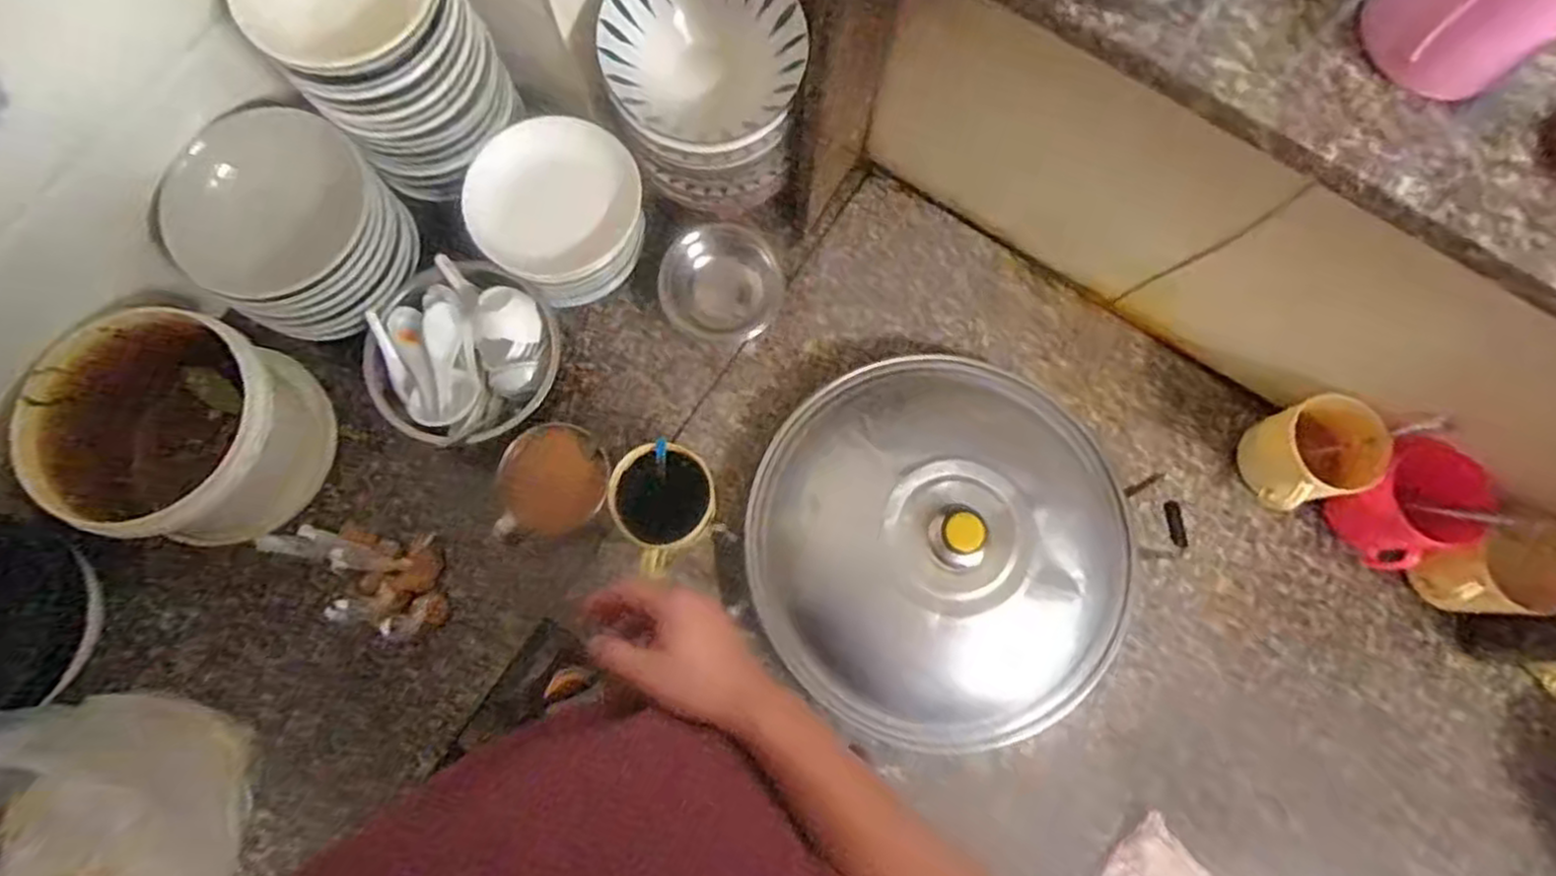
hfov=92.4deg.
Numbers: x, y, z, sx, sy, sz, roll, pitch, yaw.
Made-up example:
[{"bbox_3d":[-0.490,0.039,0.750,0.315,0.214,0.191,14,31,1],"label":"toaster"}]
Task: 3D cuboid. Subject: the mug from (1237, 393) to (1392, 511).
[{"bbox_3d":[0.534,0.018,0.760,0.095,0.108,0.094,-14,77,-4],"label":"mug"}]

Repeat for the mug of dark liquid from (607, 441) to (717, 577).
[{"bbox_3d":[-0.118,0.066,0.755,0.093,0.096,0.106,43,80,8],"label":"mug of dark liquid"}]

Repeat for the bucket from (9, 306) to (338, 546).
[{"bbox_3d":[-0.599,-0.009,0.755,0.221,0.145,0.202,0,77,-1],"label":"bucket"}]

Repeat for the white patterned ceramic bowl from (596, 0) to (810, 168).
[{"bbox_3d":[-0.072,-0.350,0.713,0.174,0.093,0.191,0,77,-1],"label":"white patterned ceramic bowl"}]

